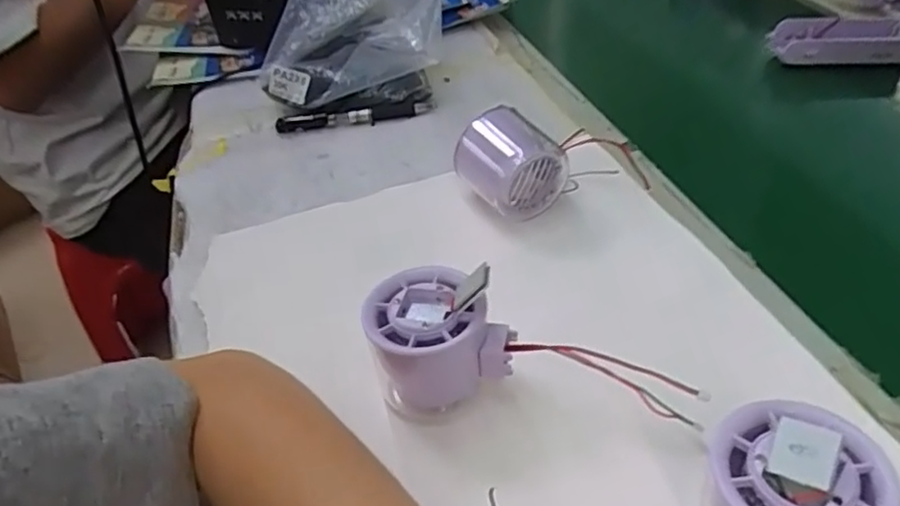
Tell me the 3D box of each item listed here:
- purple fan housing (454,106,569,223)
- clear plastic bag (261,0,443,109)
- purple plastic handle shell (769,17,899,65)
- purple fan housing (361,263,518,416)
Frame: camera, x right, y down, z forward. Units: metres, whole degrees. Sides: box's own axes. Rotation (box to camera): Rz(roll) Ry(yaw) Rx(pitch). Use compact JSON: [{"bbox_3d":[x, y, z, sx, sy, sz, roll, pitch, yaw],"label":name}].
[{"bbox_3d":[0.043,-0.059,0.433,0.063,0.060,0.059,-27,44,-22],"label":"purple fan housing"},{"bbox_3d":[-0.090,-0.204,0.581,0.160,0.112,0.112,-10,40,-4],"label":"clear plastic bag"},{"bbox_3d":[0.357,-0.196,0.589,0.113,0.033,0.040,4,42,13],"label":"purple plastic handle shell"},{"bbox_3d":[-0.006,0.042,0.314,0.063,0.061,0.052,-16,41,-10],"label":"purple fan housing"}]

